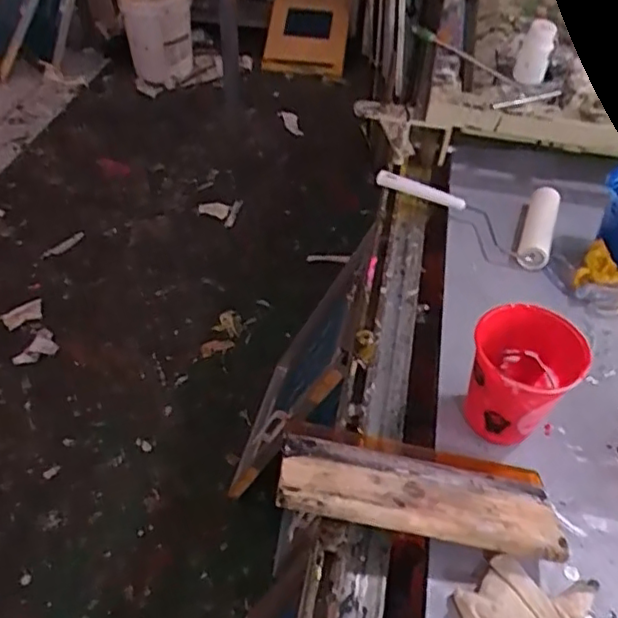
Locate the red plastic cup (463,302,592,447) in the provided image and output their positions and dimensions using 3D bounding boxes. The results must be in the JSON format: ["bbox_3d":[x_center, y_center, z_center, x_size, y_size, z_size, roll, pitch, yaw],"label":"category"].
[{"bbox_3d":[0.224,0.082,0.682,0.106,0.148,0.100,2,49,-2],"label":"red plastic cup"}]

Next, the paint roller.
[{"bbox_3d":[0.266,-0.173,0.986,0.285,0.045,0.149,29,52,23],"label":"paint roller"}]

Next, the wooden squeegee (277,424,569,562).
[{"bbox_3d":[0.111,0.185,0.631,0.281,0.036,0.121,14,32,-1],"label":"wooden squeegee"}]

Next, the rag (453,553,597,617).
[{"bbox_3d":[0.210,0.275,0.584,0.125,0.033,0.091,-28,56,-25],"label":"rag"}]

